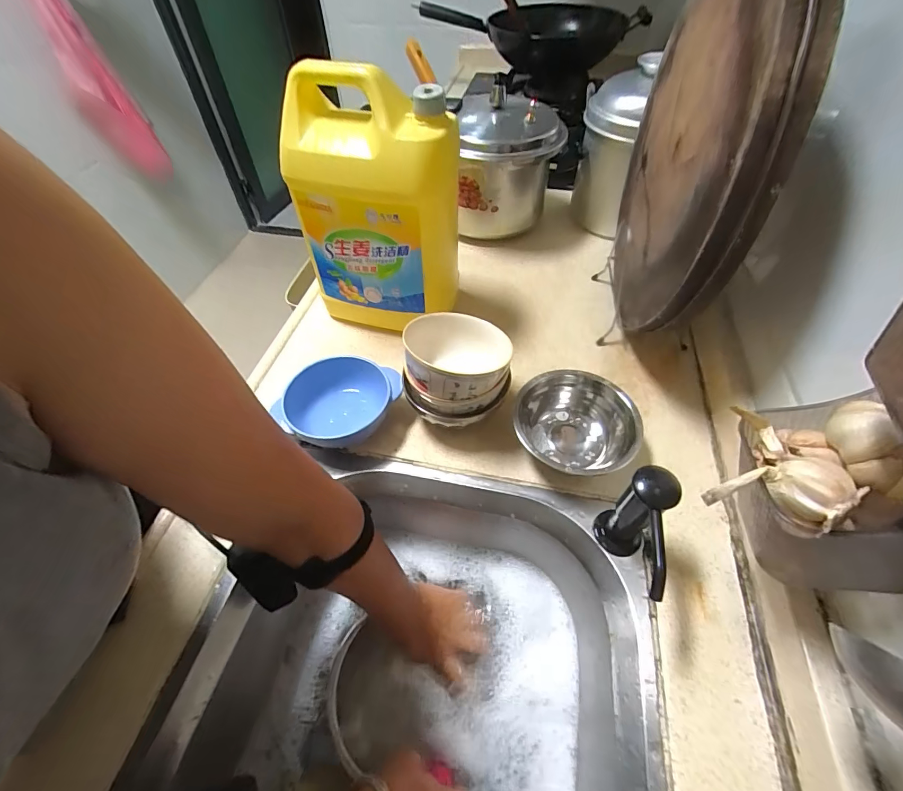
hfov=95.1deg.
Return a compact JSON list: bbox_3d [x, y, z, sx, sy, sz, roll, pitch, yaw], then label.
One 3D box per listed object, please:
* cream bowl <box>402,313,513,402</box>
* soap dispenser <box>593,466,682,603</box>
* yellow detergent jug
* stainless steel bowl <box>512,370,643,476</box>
[{"bbox_3d":[0.010,-0.040,0.447,0.098,0.068,0.107,-1,53,1],"label":"cream bowl"},{"bbox_3d":[0.152,0.127,0.354,0.043,0.109,0.094,20,55,18],"label":"soap dispenser"},{"bbox_3d":[-0.087,-0.214,0.514,0.178,0.291,0.103,11,53,11],"label":"yellow detergent jug"},{"bbox_3d":[0.134,0.037,0.456,0.127,0.061,0.126,-1,51,2],"label":"stainless steel bowl"}]

